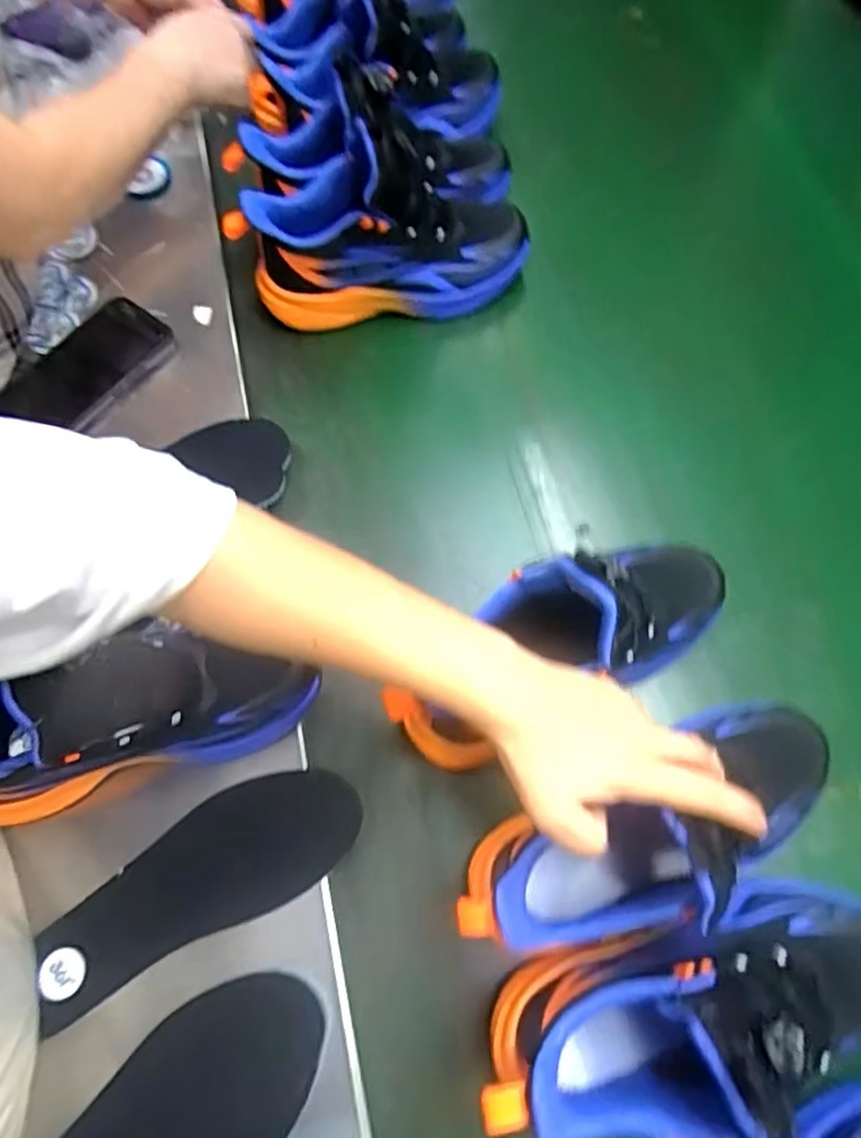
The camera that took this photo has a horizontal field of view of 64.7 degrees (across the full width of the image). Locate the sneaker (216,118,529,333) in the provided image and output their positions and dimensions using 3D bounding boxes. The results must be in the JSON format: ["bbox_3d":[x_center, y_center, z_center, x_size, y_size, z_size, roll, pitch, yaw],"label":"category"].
[{"bbox_3d":[-0.040,-0.292,0.584,0.249,0.133,0.091,-7,68,-2],"label":"sneaker"}]

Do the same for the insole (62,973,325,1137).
[{"bbox_3d":[-0.158,0.329,0.380,0.225,0.009,0.091,-40,73,-13],"label":"insole"}]

